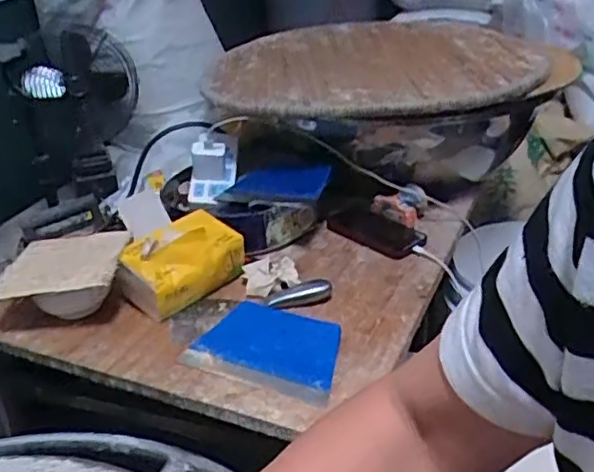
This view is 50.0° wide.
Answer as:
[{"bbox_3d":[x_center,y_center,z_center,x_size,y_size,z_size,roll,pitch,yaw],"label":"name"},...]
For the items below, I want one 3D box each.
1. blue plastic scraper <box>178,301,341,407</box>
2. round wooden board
[{"bbox_3d":[-0.031,0.135,0.801,0.188,0.017,0.131,10,31,23],"label":"blue plastic scraper"},{"bbox_3d":[0.142,-0.326,1.207,0.632,0.051,0.590,-3,29,2],"label":"round wooden board"}]

